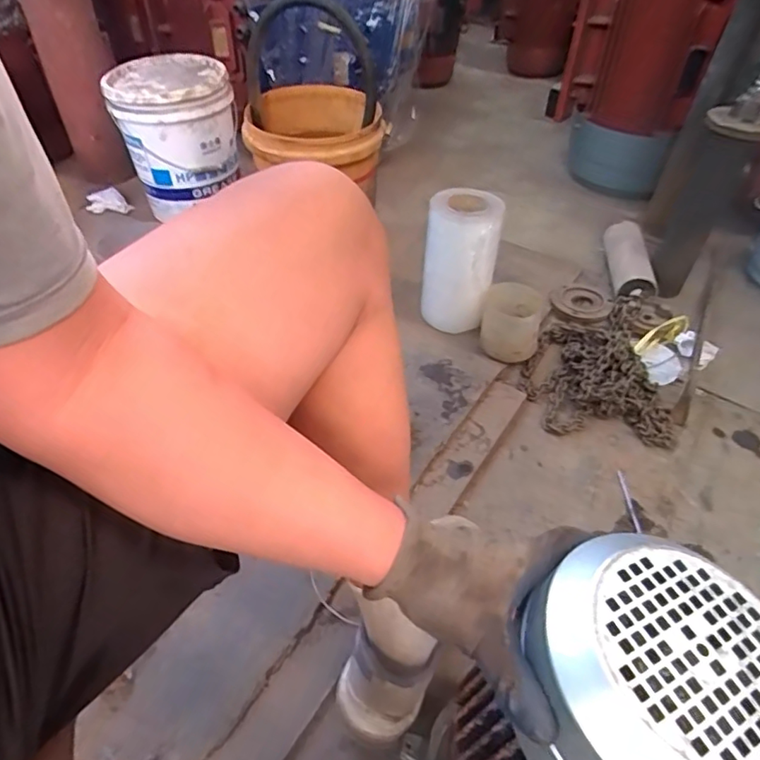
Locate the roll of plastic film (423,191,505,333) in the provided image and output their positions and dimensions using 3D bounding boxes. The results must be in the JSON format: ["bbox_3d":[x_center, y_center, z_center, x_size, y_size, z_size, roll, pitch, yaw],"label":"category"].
[{"bbox_3d":[0.155,-0.232,1.100,0.130,0.251,0.126,1,46,-1],"label":"roll of plastic film"}]

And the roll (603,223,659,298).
[{"bbox_3d":[0.548,-0.262,1.227,0.075,0.065,0.248,6,45,4],"label":"roll"}]

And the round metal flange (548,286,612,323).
[{"bbox_3d":[0.428,-0.163,1.210,0.125,0.035,0.125,1,46,-1],"label":"round metal flange"}]

